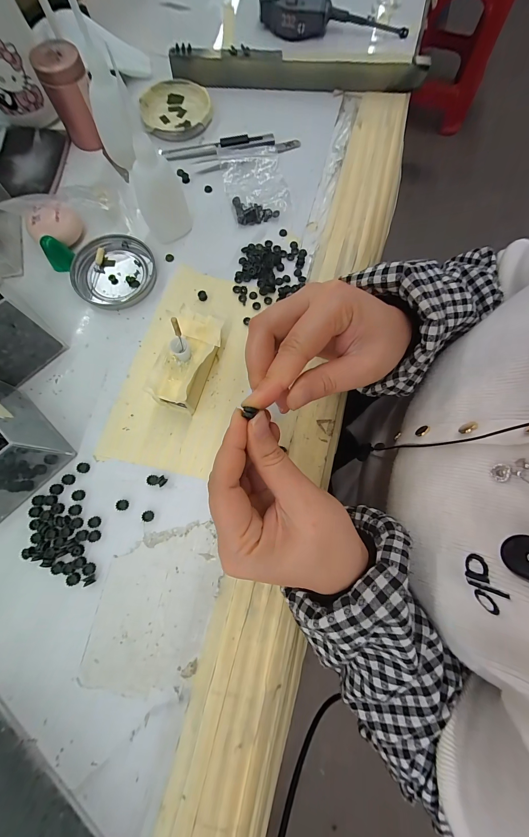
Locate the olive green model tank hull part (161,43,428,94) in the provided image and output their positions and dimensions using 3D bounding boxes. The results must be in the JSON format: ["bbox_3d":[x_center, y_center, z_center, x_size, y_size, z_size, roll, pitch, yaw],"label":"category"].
[{"bbox_3d":[0.041,-0.407,0.335,0.290,0.029,0.014,0,77,-1],"label":"olive green model tank hull part"}]

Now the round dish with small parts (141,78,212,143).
[{"bbox_3d":[-0.102,-0.356,0.332,0.077,0.013,0.085,-13,78,-4],"label":"round dish with small parts"}]

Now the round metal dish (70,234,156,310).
[{"bbox_3d":[-0.149,-0.145,0.283,0.077,0.007,0.075,-12,78,-4],"label":"round metal dish"}]

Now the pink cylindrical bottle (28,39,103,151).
[{"bbox_3d":[-0.194,-0.326,0.291,0.044,0.060,0.042,-26,79,-7],"label":"pink cylindrical bottle"}]

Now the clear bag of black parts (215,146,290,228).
[{"bbox_3d":[-0.011,-0.256,0.310,0.063,0.012,0.098,-10,78,-4],"label":"clear bag of black parts"}]

